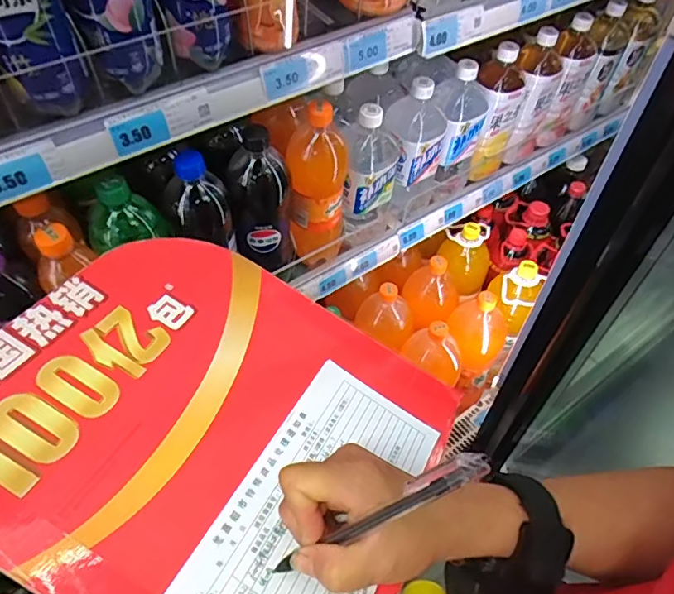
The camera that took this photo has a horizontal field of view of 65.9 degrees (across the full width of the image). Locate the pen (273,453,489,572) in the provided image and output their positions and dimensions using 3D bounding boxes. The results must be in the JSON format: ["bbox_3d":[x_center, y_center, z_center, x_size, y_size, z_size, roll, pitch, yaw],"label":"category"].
[{"bbox_3d":[0.016,0.113,0.267,0.138,0.017,0.011,-37,49,21],"label":"pen"}]

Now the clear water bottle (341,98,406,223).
[{"bbox_3d":[0.053,-0.183,0.757,0.075,0.204,0.082,7,50,5],"label":"clear water bottle"}]

